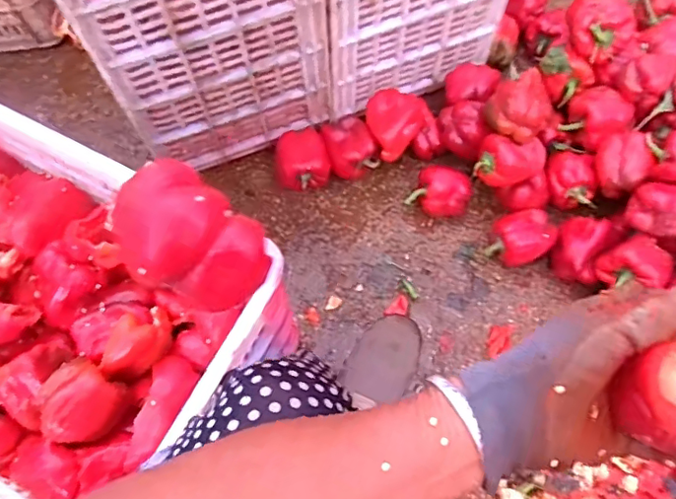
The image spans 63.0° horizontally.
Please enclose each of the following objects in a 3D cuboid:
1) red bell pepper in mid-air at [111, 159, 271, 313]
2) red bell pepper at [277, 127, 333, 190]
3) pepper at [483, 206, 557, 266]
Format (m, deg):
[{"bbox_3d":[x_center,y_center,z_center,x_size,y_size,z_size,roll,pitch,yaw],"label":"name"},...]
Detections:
[{"bbox_3d":[-0.093,-0.004,0.340,0.085,0.055,0.067,34,72,14],"label":"red bell pepper in mid-air"},{"bbox_3d":[-0.058,-0.146,0.912,0.089,0.074,0.093,-6,67,-2],"label":"red bell pepper"},{"bbox_3d":[0.283,-0.015,0.845,0.098,0.064,0.079,-26,69,-10],"label":"pepper"}]

